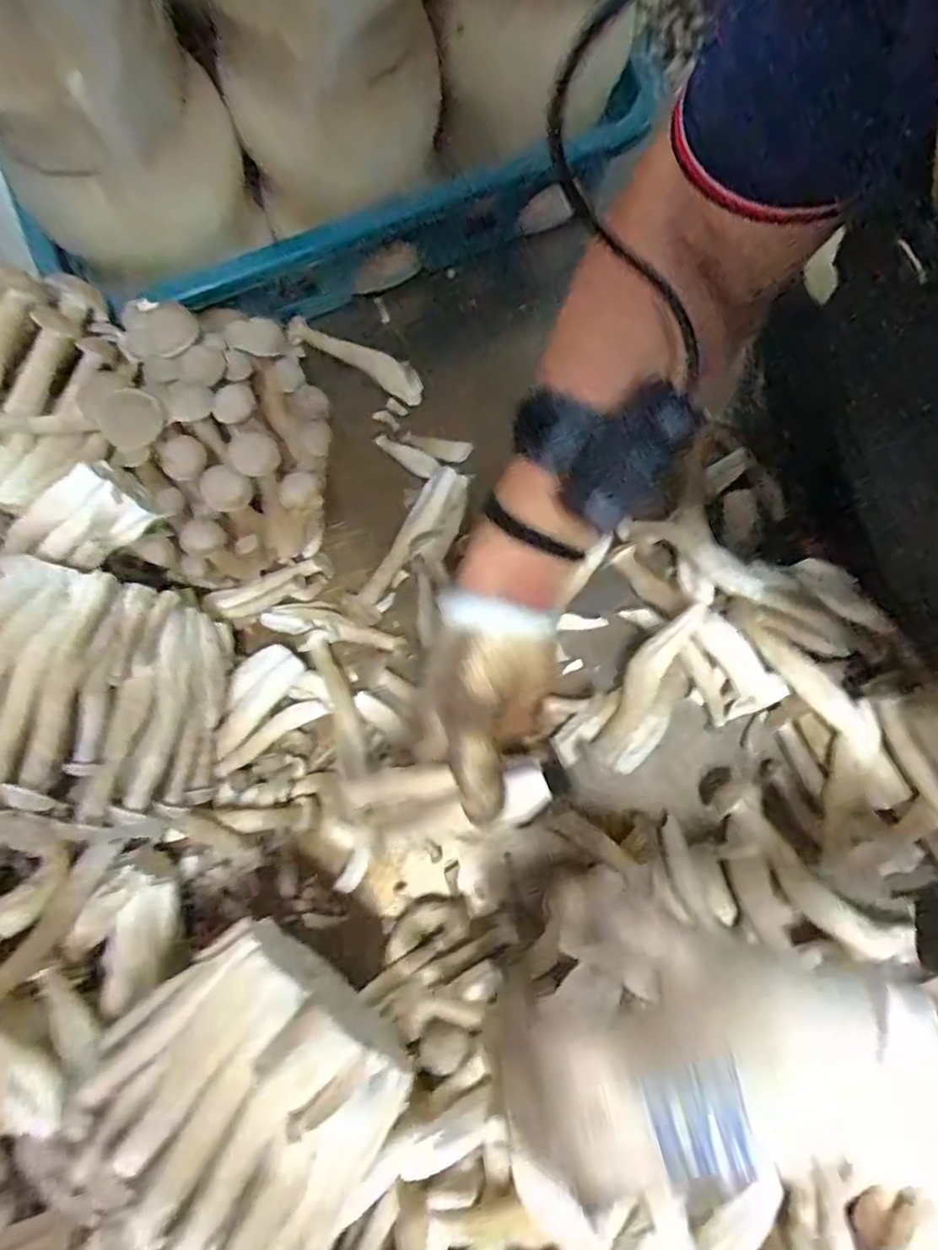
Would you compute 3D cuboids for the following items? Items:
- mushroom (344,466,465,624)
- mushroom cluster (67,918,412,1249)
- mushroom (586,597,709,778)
[{"bbox_3d":[-0.040,-0.054,0.458,0.038,0.018,0.122,33,80,6],"label":"mushroom"},{"bbox_3d":[-0.105,0.217,0.286,0.128,0.070,0.128,35,57,14],"label":"mushroom cluster"},{"bbox_3d":[0.121,0.042,0.432,0.039,0.029,0.119,25,93,4],"label":"mushroom"}]

